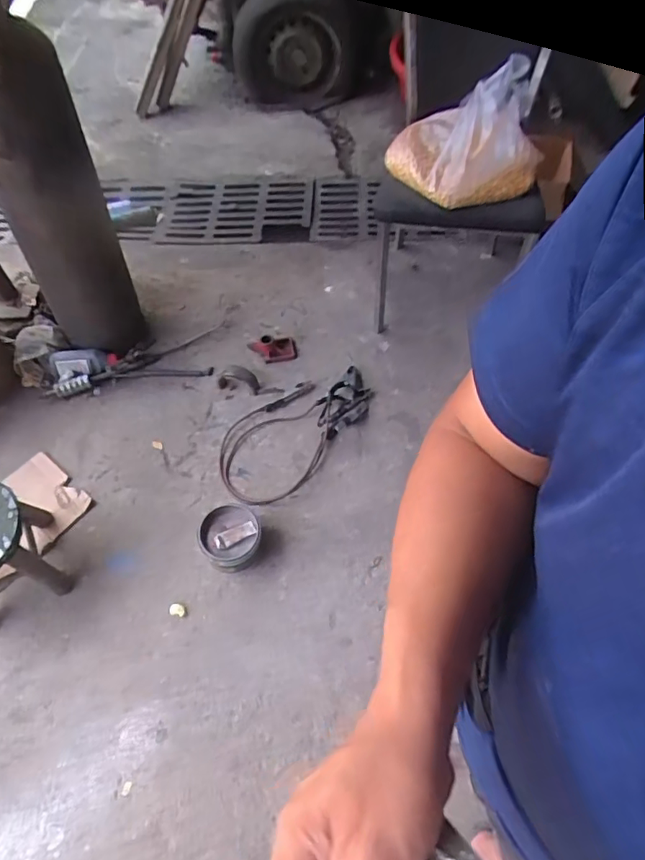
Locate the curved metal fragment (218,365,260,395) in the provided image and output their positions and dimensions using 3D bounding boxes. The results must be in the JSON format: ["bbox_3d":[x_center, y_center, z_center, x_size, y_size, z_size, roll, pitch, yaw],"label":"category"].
[{"bbox_3d":[-0.253,-0.151,1.651,0.119,0.094,0.037,2,58,5],"label":"curved metal fragment"}]

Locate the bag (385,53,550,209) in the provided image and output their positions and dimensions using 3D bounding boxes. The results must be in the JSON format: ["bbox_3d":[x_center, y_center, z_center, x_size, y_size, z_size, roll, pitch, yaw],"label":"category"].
[{"bbox_3d":[0.353,-0.750,1.381,0.279,0.242,0.342,-41,62,-20],"label":"bag"}]

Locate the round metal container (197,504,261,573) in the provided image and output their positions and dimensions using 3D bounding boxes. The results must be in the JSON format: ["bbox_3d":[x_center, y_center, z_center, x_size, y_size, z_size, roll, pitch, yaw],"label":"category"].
[{"bbox_3d":[-0.229,0.268,1.384,0.147,0.093,0.165,-13,57,-5],"label":"round metal container"}]

